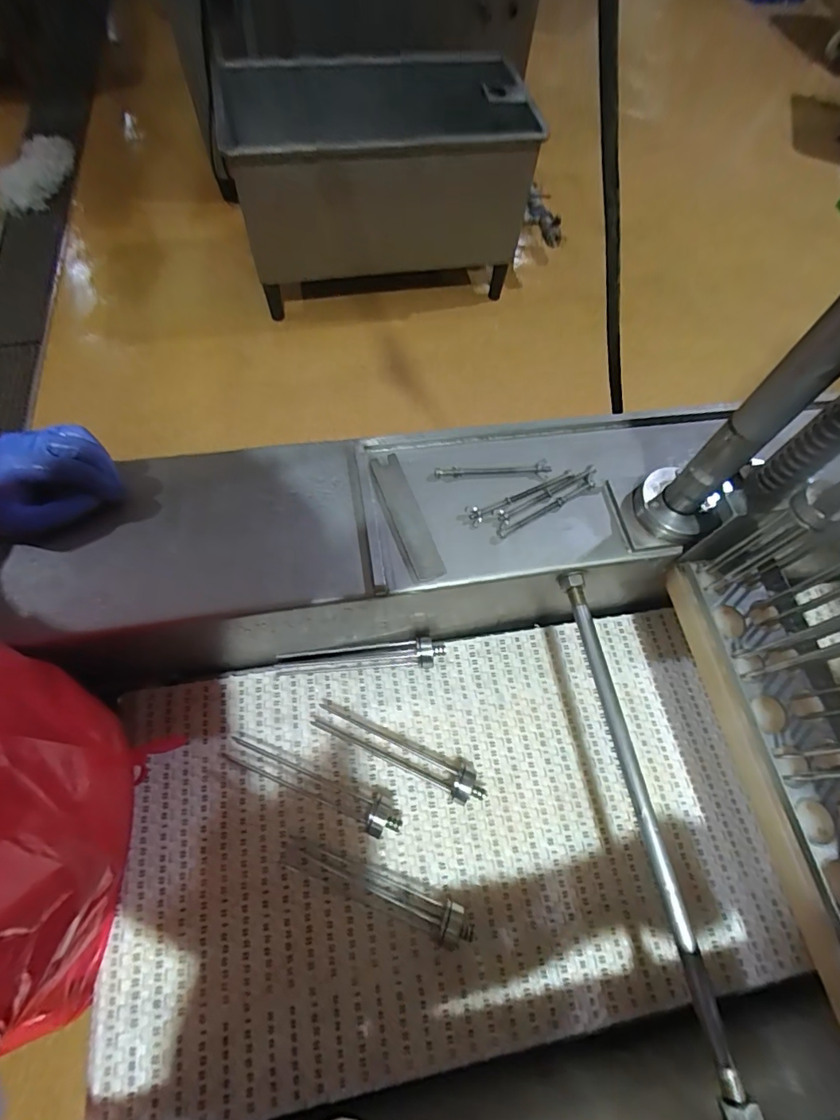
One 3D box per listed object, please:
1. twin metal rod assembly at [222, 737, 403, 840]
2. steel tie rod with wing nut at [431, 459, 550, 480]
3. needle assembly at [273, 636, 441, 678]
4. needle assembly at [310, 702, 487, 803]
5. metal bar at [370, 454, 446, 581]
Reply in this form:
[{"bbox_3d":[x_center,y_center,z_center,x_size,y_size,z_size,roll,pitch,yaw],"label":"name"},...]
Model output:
[{"bbox_3d":[-0.114,0.237,0.517,0.199,0.029,0.036,20,65,6],"label":"twin metal rod assembly"},{"bbox_3d":[0.077,-0.096,0.525,0.120,0.011,0.017,1,64,-3],"label":"steel tie rod with wing nut"},{"bbox_3d":[-0.069,0.114,0.580,0.190,0.031,0.030,-1,65,-4],"label":"needle assembly"},{"bbox_3d":[-0.023,0.208,0.536,0.200,0.035,0.032,25,65,8],"label":"needle assembly"},{"bbox_3d":[-0.013,-0.045,0.500,0.031,0.011,0.146,-18,67,-12],"label":"metal bar"}]

